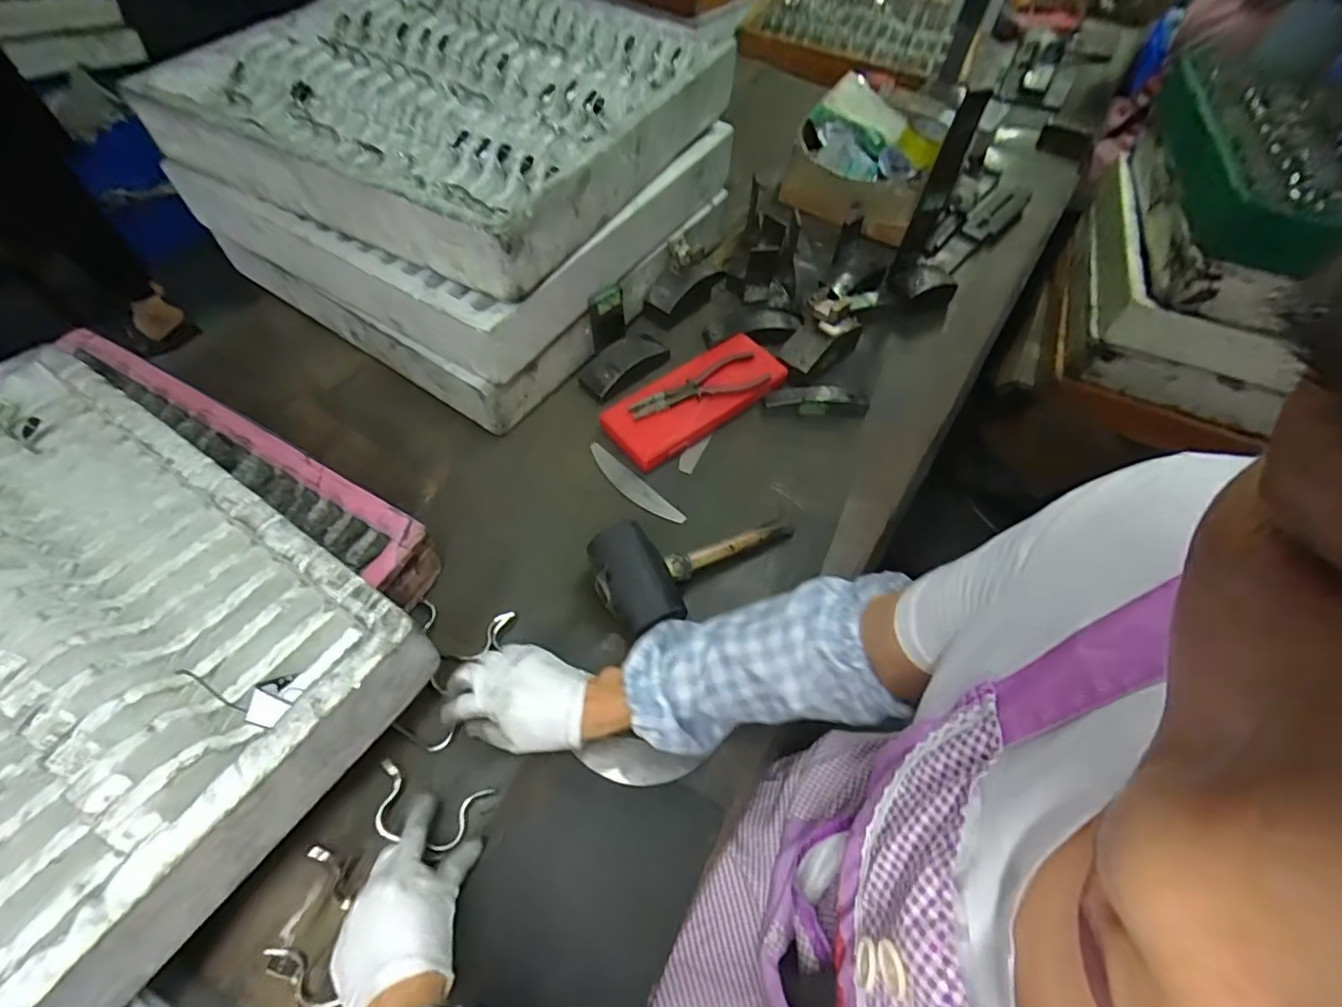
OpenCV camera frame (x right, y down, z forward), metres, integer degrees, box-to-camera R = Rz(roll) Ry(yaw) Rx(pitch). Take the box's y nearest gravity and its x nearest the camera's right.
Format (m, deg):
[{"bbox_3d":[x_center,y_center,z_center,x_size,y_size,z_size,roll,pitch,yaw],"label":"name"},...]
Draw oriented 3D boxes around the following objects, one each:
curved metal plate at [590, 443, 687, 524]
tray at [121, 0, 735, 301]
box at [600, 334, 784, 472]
[{"bbox_3d":[-0.047,-0.022,0.714,0.153,0.006,0.028,38,63,20],"label":"curved metal plate"},{"bbox_3d":[-0.270,-0.516,0.740,0.527,0.095,0.483,25,59,13],"label":"tray"},{"bbox_3d":[0.036,-0.144,0.766,0.248,0.039,0.108,-35,65,-23],"label":"box"}]

